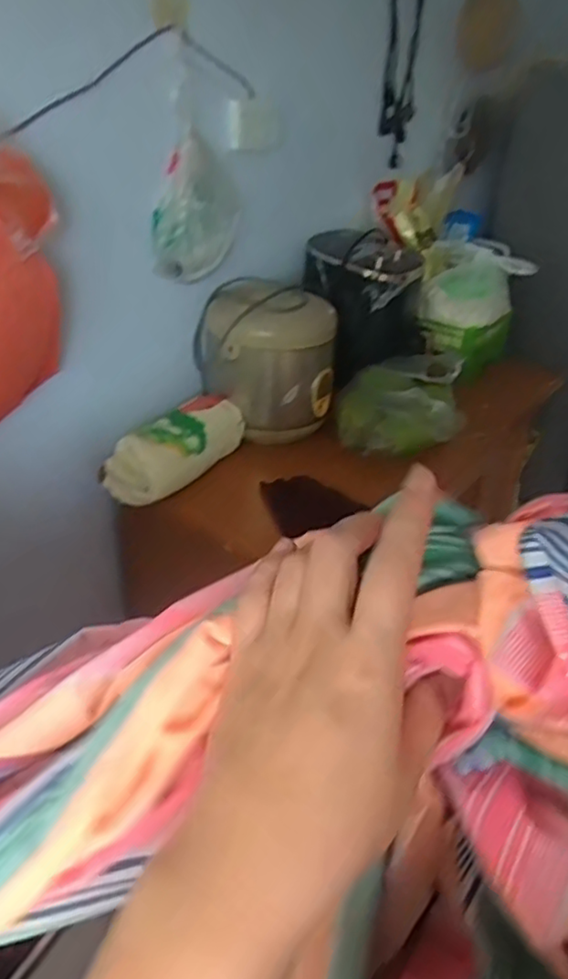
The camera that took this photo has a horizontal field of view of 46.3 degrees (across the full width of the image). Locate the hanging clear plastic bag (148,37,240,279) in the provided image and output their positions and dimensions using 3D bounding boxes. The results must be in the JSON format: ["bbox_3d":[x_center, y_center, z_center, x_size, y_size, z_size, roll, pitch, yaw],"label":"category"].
[{"bbox_3d":[-0.164,-0.573,1.220,0.100,0.363,0.202,10,33,9],"label":"hanging clear plastic bag"}]

